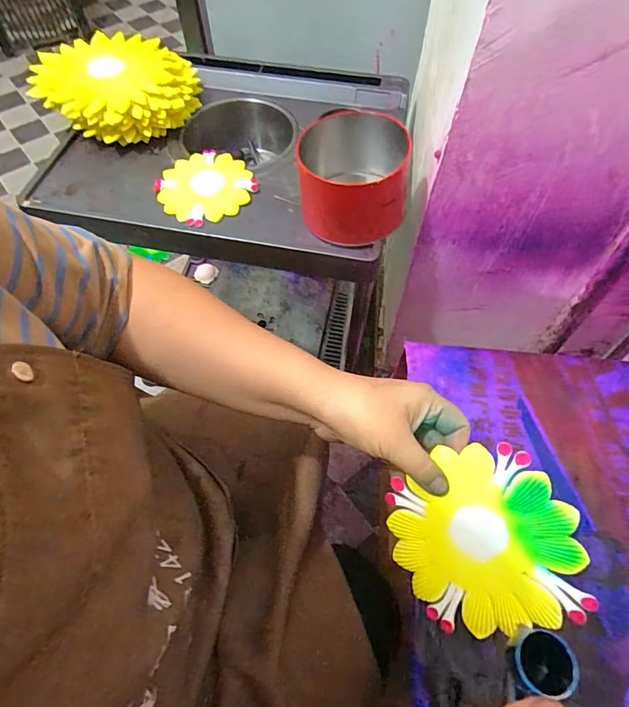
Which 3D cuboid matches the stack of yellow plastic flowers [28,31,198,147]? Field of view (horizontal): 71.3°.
[{"bbox_3d":[-0.287,-0.392,0.648,0.215,0.059,0.190,-35,67,-18],"label":"stack of yellow plastic flowers"}]

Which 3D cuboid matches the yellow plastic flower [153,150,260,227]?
[{"bbox_3d":[-0.148,-0.226,0.595,0.122,0.013,0.123,0,61,0],"label":"yellow plastic flower"}]

